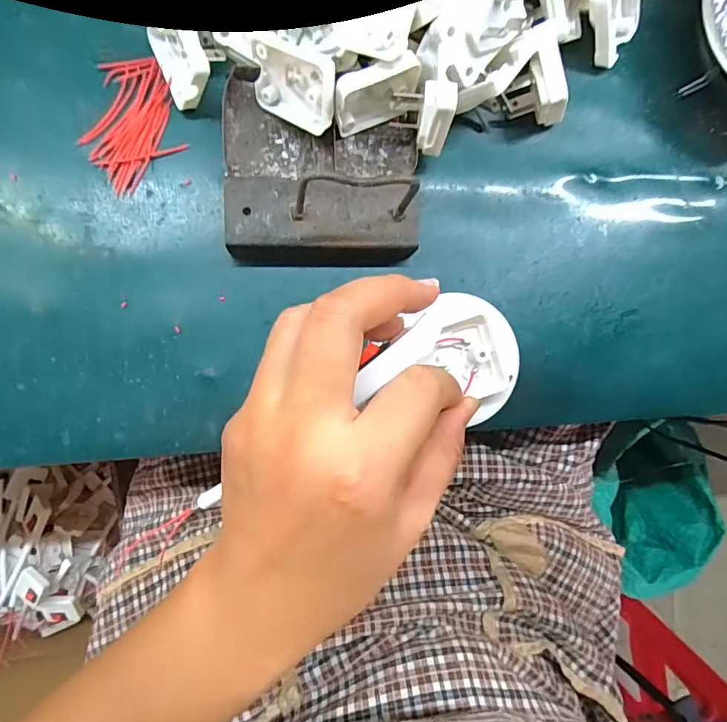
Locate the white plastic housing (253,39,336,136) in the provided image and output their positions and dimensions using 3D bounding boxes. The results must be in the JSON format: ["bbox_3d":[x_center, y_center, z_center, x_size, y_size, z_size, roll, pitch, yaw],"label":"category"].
[{"bbox_3d":[-0.038,-0.149,0.255,0.048,0.039,0.015,31,49,21],"label":"white plastic housing"}]

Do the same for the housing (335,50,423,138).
[{"bbox_3d":[0.006,-0.152,0.263,0.048,0.041,0.017,-23,81,-8],"label":"housing"}]

